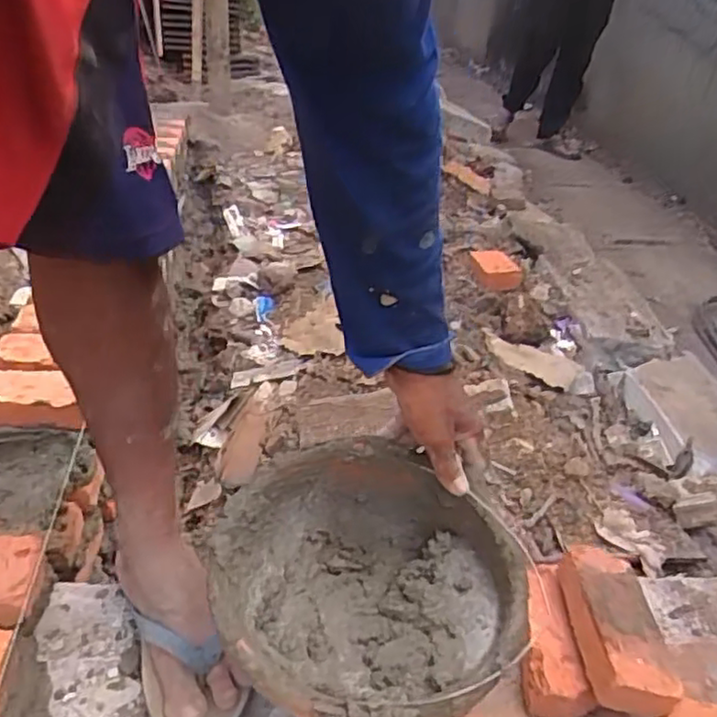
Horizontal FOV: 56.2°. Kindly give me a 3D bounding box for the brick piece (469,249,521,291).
[{"bbox_3d":[0.320,-0.201,1.564,0.128,0.049,0.138,10,31,8],"label":"brick piece"}]

